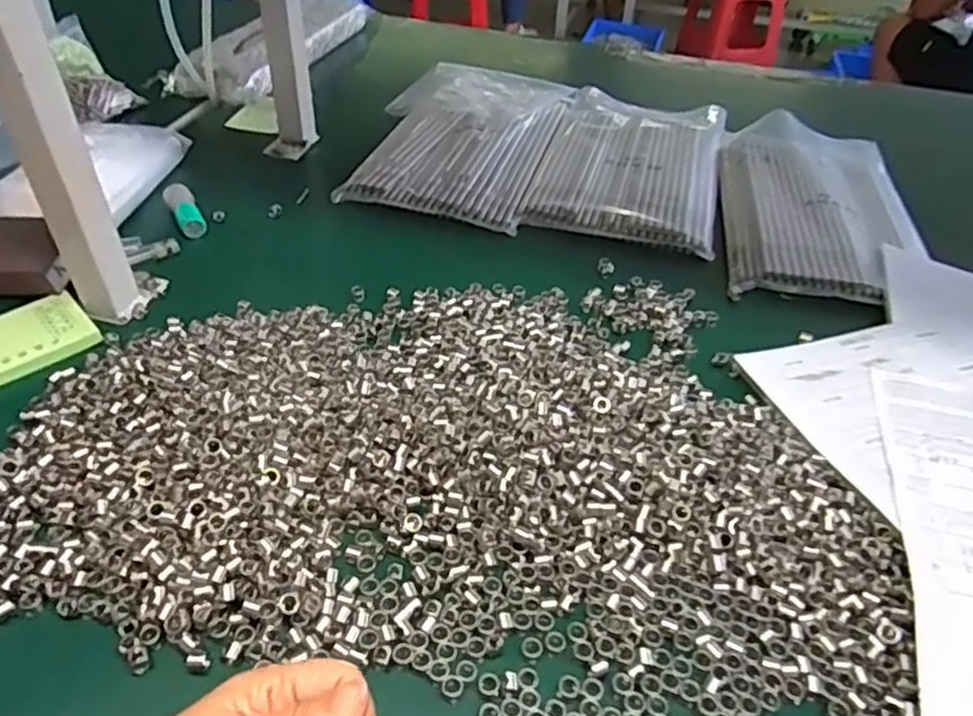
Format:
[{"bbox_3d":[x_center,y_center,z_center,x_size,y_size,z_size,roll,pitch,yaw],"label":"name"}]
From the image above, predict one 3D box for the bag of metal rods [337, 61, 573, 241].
[{"bbox_3d":[-0.027,-0.252,0.795,0.207,0.035,0.332,13,42,10],"label":"bag of metal rods"}]

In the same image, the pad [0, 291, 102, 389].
[{"bbox_3d":[-0.342,-0.013,0.516,0.095,0.012,0.078,-29,51,-31],"label":"pad"}]

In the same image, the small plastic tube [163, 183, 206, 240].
[{"bbox_3d":[-0.276,-0.136,0.648,0.026,0.018,0.065,-18,46,-23],"label":"small plastic tube"}]

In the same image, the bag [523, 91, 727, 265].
[{"bbox_3d":[0.159,-0.212,0.769,0.180,0.021,0.303,12,42,10],"label":"bag"}]

